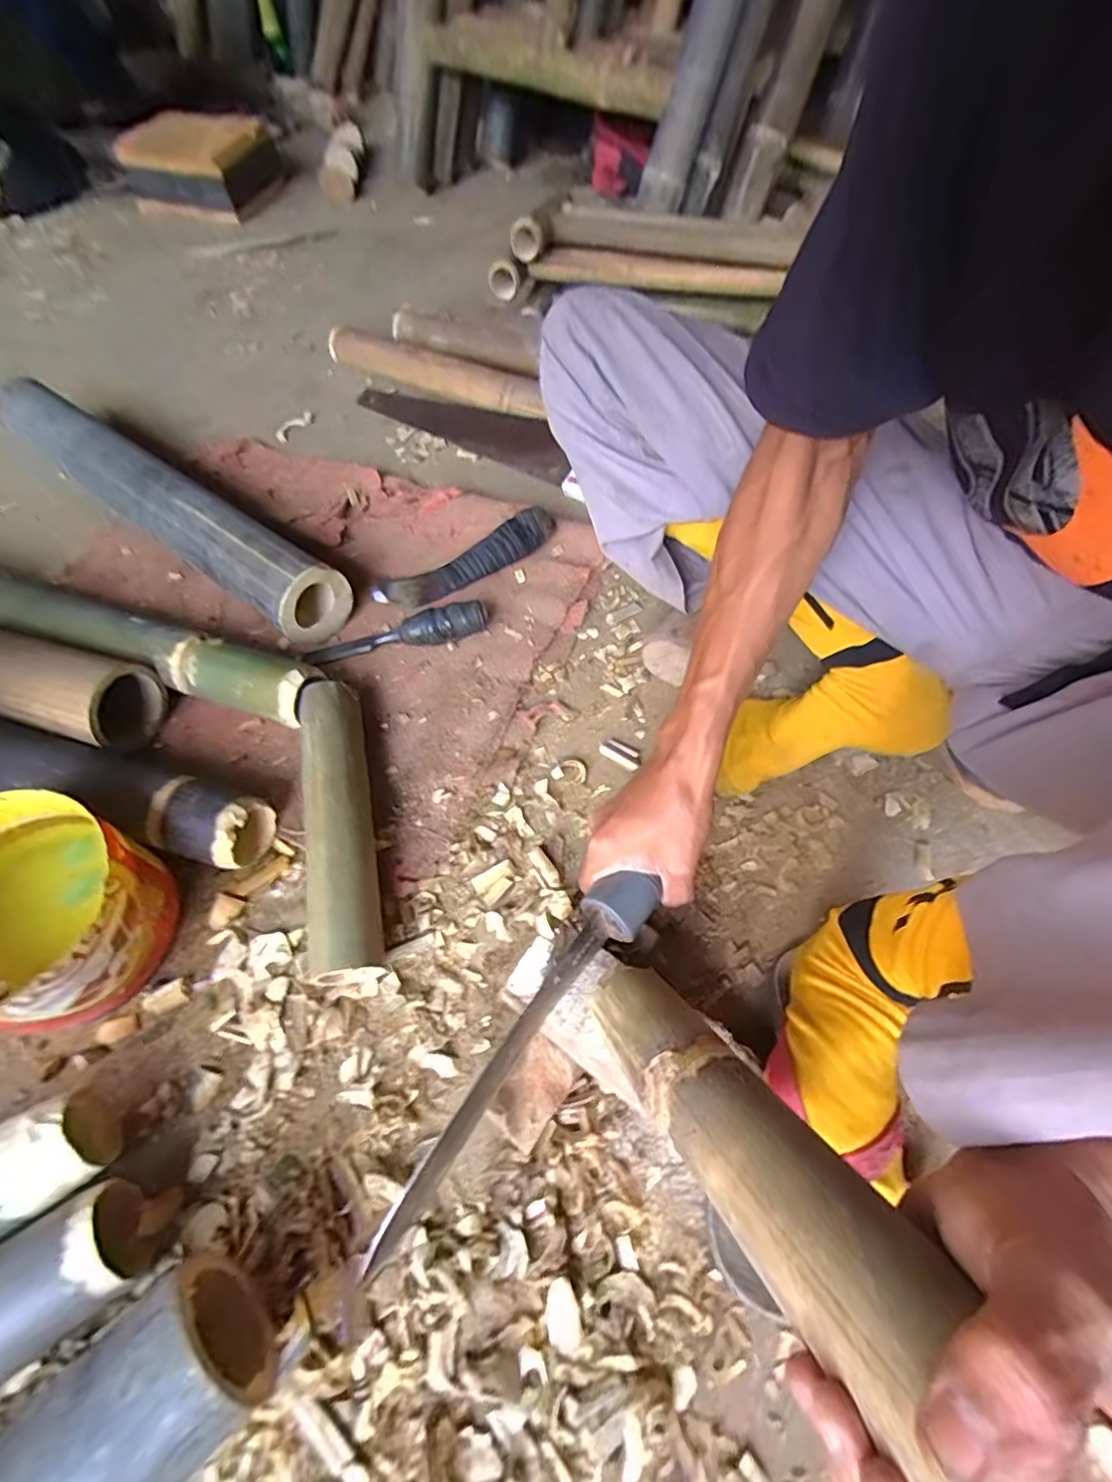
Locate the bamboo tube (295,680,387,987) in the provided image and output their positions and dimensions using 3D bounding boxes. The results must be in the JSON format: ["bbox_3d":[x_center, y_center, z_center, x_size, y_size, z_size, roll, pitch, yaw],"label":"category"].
[{"bbox_3d":[-0.183,0.067,0.493,0.064,0.057,0.254,-11,60,-8],"label":"bamboo tube"}]

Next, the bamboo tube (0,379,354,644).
[{"bbox_3d":[-0.472,-0.292,0.688,0.602,0.085,0.085,34,64,17],"label":"bamboo tube"}]

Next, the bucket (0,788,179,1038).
[{"bbox_3d":[-0.382,0.129,0.433,0.155,0.094,0.148,1,59,-1],"label":"bucket"}]

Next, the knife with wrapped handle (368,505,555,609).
[{"bbox_3d":[-0.101,-0.203,0.671,0.214,0.033,0.044,-28,63,-4],"label":"knife with wrapped handle"}]

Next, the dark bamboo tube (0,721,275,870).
[{"bbox_3d":[-0.545,-0.002,0.520,0.622,0.068,0.073,14,58,8],"label":"dark bamboo tube"}]

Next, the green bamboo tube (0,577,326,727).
[{"bbox_3d":[-0.531,-0.125,0.596,0.638,0.061,0.054,16,58,9],"label":"green bamboo tube"}]

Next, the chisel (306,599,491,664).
[{"bbox_3d":[-0.166,-0.114,0.607,0.192,0.038,0.028,-9,60,-7],"label":"chisel"}]

